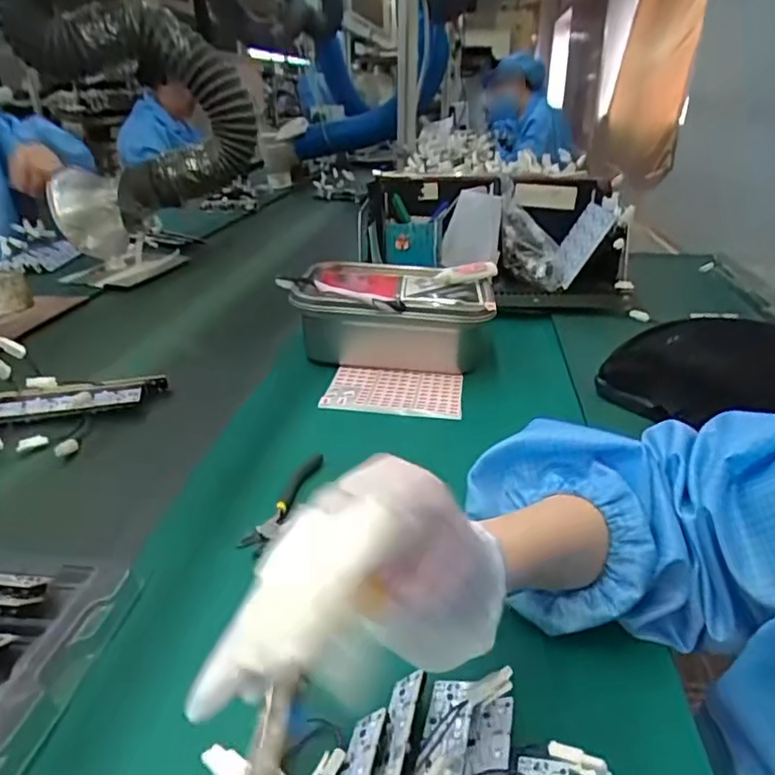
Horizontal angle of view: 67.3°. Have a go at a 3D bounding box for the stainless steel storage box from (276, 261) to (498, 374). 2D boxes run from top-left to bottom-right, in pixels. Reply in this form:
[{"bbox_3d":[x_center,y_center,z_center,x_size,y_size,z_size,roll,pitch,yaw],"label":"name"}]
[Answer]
[{"bbox_3d":[0.009,-0.085,0.734,0.253,0.106,0.174,1,26,2],"label":"stainless steel storage box"}]

